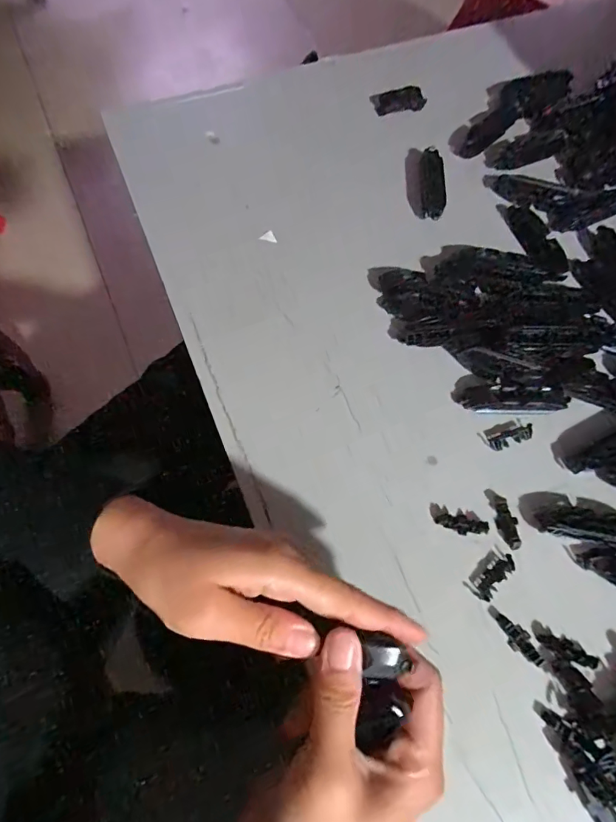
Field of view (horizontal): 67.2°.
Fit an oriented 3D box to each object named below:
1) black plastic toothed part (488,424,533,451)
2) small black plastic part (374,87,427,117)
[{"bbox_3d":[0.150,0.020,0.342,0.033,0.005,0.011,-19,71,-8],"label":"black plastic toothed part"},{"bbox_3d":[0.091,-0.308,0.461,0.050,0.011,0.022,-10,70,-5],"label":"small black plastic part"}]

